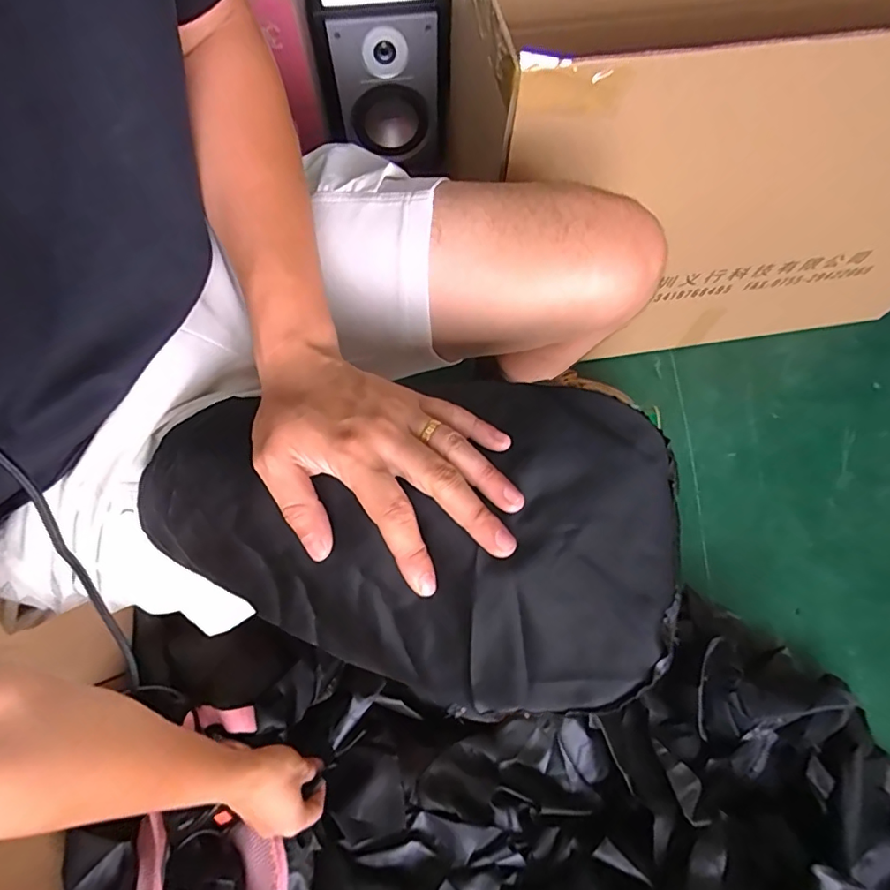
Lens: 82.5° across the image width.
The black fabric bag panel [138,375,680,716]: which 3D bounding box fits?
[{"bbox_3d":[-0.029,0.032,0.322,0.321,0.064,0.208,17,71,6],"label":"black fabric bag panel"}]

